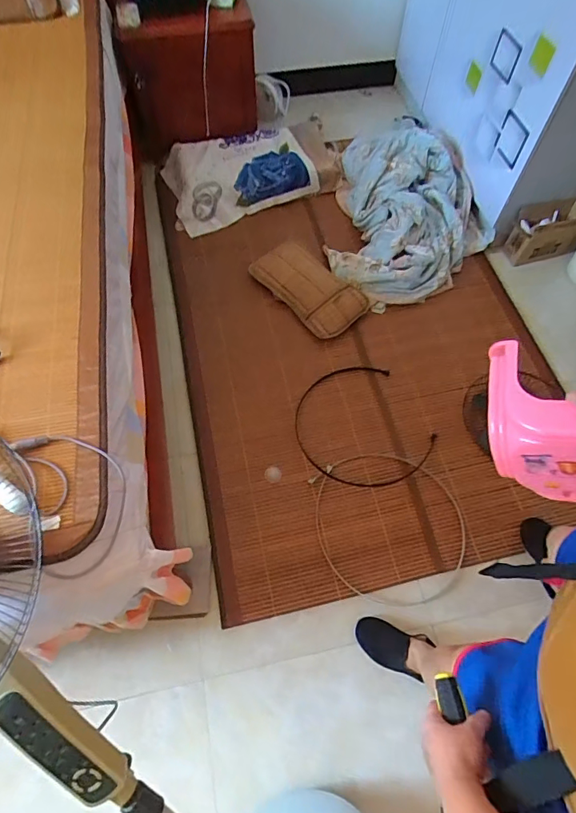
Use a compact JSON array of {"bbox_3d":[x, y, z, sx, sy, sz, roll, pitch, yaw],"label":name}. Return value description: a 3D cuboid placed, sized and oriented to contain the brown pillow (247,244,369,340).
[{"bbox_3d":[0.066,-0.448,1.586,0.236,0.074,0.450,-31,63,-17],"label":"brown pillow"}]

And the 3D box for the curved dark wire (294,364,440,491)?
[{"bbox_3d":[0.213,0.063,1.363,0.359,0.016,0.385,0,64,0],"label":"curved dark wire"}]

